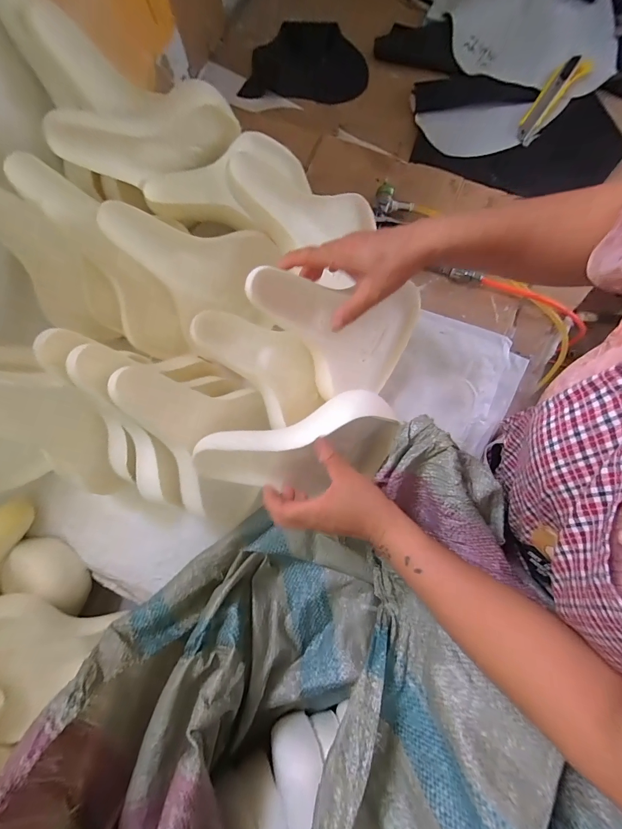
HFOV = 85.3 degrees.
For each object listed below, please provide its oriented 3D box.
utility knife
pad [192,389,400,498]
[{"bbox_3d":[0.440,-0.574,0.614,0.040,0.024,0.179,40,97,8],"label":"utility knife"},{"bbox_3d":[-0.009,0.042,0.413,0.246,0.104,0.103,-11,79,-14],"label":"pad"}]

